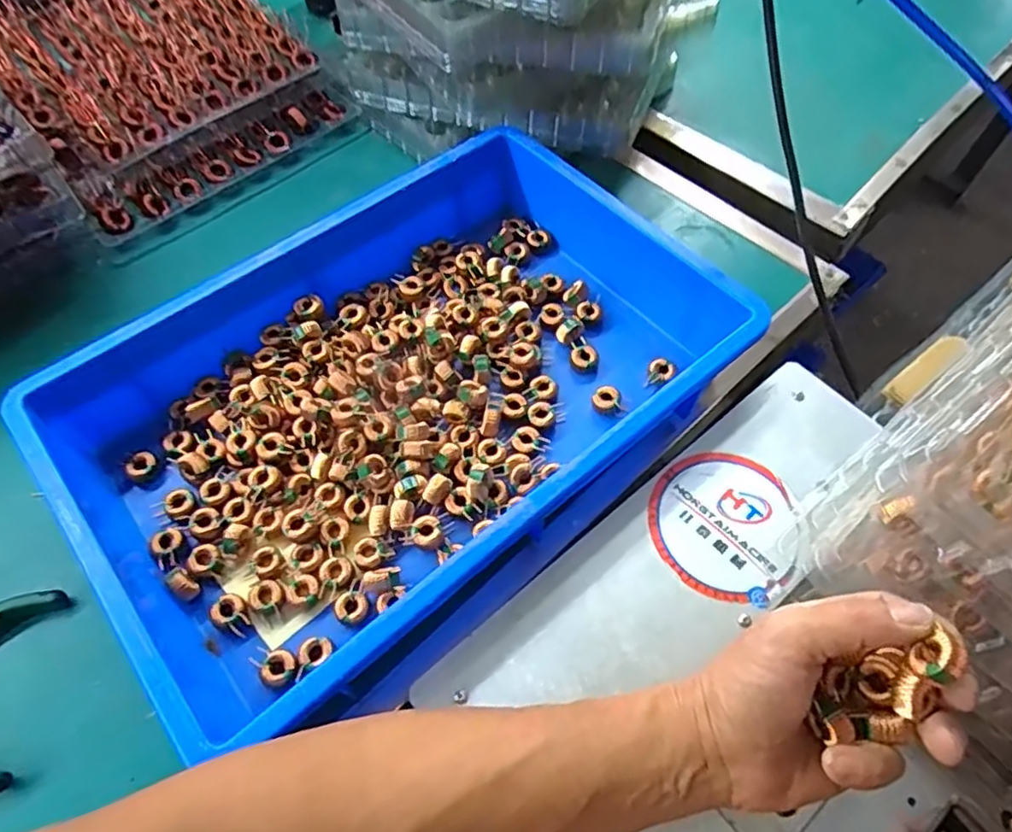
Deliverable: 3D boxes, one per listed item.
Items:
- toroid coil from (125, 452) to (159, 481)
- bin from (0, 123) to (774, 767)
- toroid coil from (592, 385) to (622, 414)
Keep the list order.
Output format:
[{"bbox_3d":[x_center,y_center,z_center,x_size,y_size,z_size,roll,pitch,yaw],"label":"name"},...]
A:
[{"bbox_3d":[-0.261,0.036,0.459,0.021,0.012,0.017,0,59,0],"label":"toroid coil"},{"bbox_3d":[-0.068,-0.024,0.460,0.441,0.079,0.291,-37,68,-19],"label":"bin"},{"bbox_3d":[0.076,-0.013,0.486,0.020,0.010,0.020,0,59,0],"label":"toroid coil"}]

